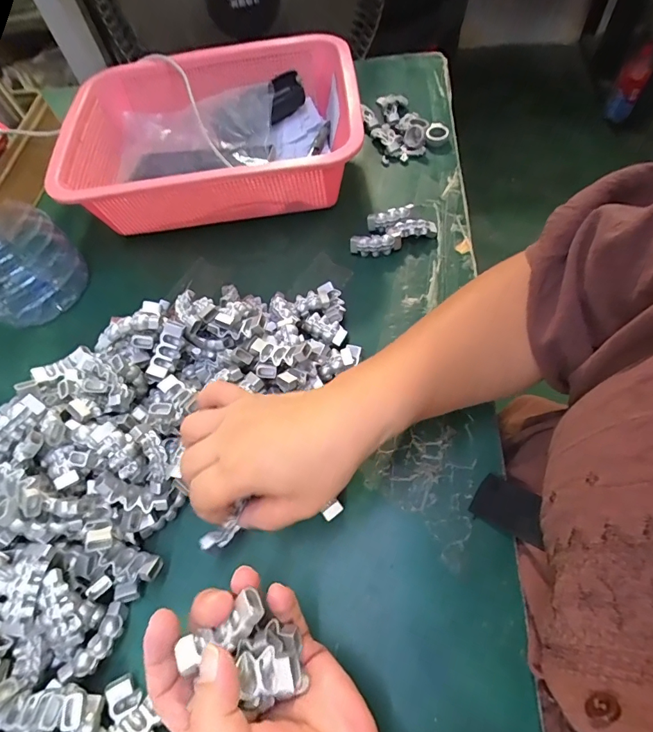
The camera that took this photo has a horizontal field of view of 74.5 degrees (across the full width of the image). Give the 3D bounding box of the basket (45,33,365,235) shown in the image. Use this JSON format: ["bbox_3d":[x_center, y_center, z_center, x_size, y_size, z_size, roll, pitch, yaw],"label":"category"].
[{"bbox_3d":[-0.115,-0.247,0.460,0.296,0.083,0.214,-6,61,4],"label":"basket"}]

